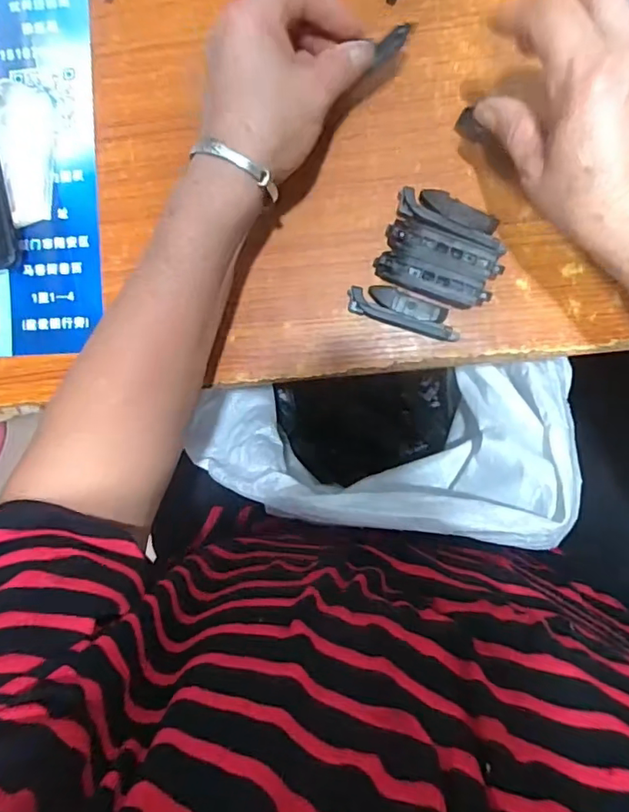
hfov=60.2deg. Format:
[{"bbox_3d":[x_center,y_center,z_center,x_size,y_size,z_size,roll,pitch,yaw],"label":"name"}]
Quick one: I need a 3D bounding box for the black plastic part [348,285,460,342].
[{"bbox_3d":[0.059,-0.062,0.358,0.074,0.013,0.022,19,95,5],"label":"black plastic part"}]

